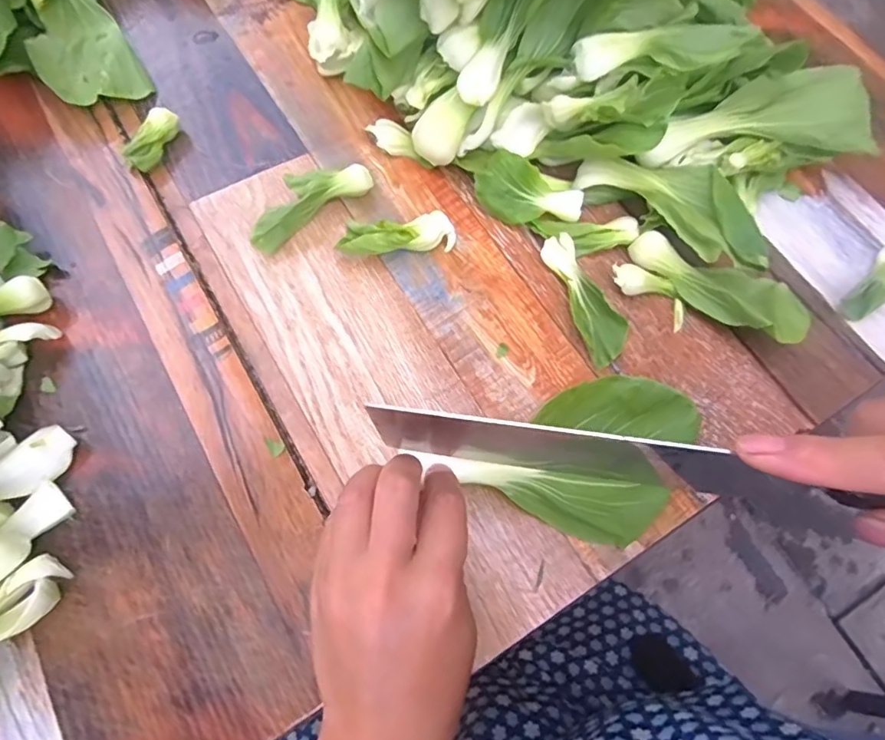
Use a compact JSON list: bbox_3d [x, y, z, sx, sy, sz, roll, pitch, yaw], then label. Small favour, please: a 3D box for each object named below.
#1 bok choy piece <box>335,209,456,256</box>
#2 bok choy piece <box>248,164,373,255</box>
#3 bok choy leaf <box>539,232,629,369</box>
[{"bbox_3d":[-0.030,-0.090,0.383,0.077,0.027,0.030,-1,68,-1],"label":"bok choy piece"},{"bbox_3d":[-0.094,-0.116,0.386,0.090,0.023,0.030,-34,72,-14],"label":"bok choy piece"},{"bbox_3d":[0.096,-0.050,0.377,0.032,0.012,0.095,-23,70,-10],"label":"bok choy leaf"}]

